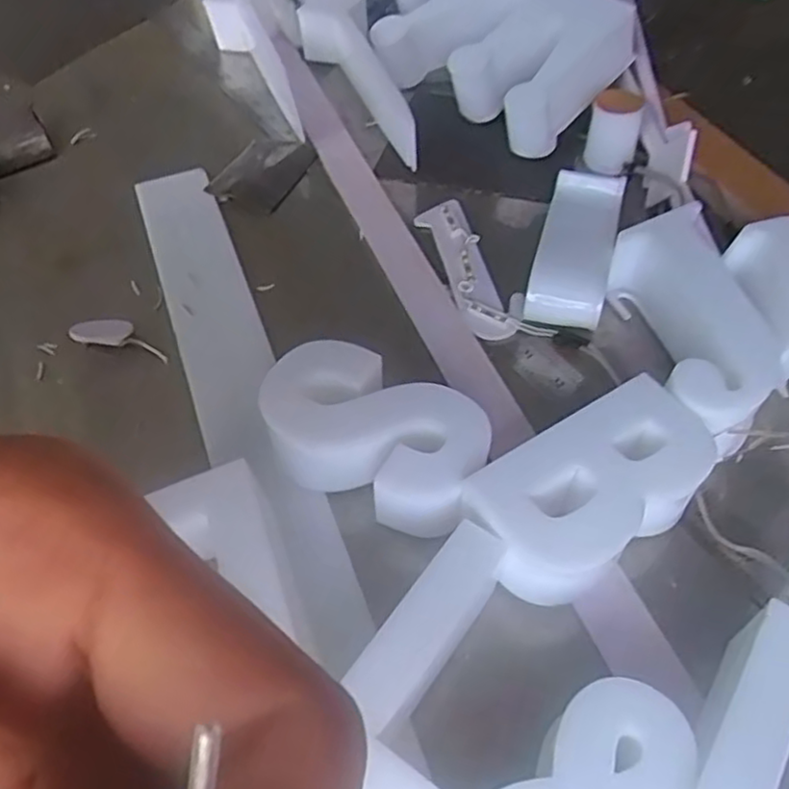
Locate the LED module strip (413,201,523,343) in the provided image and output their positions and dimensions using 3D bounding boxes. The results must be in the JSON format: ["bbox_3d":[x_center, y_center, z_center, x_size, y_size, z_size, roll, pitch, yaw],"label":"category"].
[{"bbox_3d":[0.046,-0.081,0.448,0.038,0.011,0.120,-18,54,-12],"label":"LED module strip"}]

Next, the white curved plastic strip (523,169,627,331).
[{"bbox_3d":[0.108,-0.085,0.433,0.043,0.034,0.114,12,54,12],"label":"white curved plastic strip"}]

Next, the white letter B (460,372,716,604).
[{"bbox_3d":[0.090,0.046,0.325,0.110,0.046,0.060,-29,57,-18],"label":"white letter B"}]

